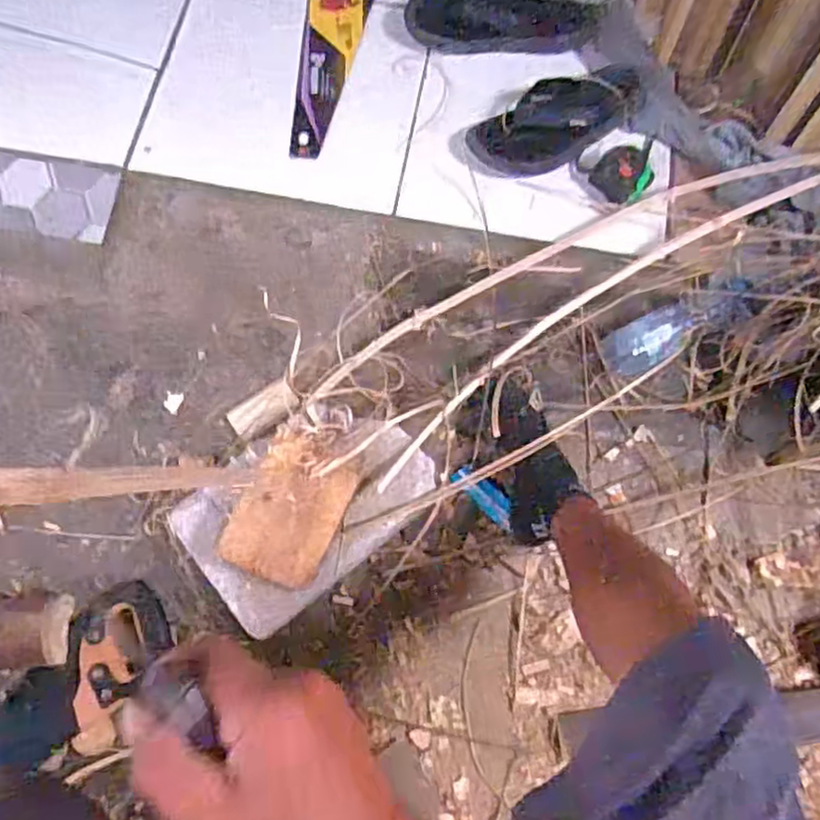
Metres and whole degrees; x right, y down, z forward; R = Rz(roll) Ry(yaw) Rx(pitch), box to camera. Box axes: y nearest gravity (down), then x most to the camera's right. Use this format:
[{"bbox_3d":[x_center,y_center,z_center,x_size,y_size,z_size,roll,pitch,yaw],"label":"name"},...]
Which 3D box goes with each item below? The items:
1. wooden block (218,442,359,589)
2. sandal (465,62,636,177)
[{"bbox_3d":[-0.142,0.126,0.839,0.117,0.028,0.152,26,79,-13],"label":"wooden block"},{"bbox_3d":[0.235,-0.445,1.076,0.285,0.049,0.117,-25,72,-11],"label":"sandal"}]

